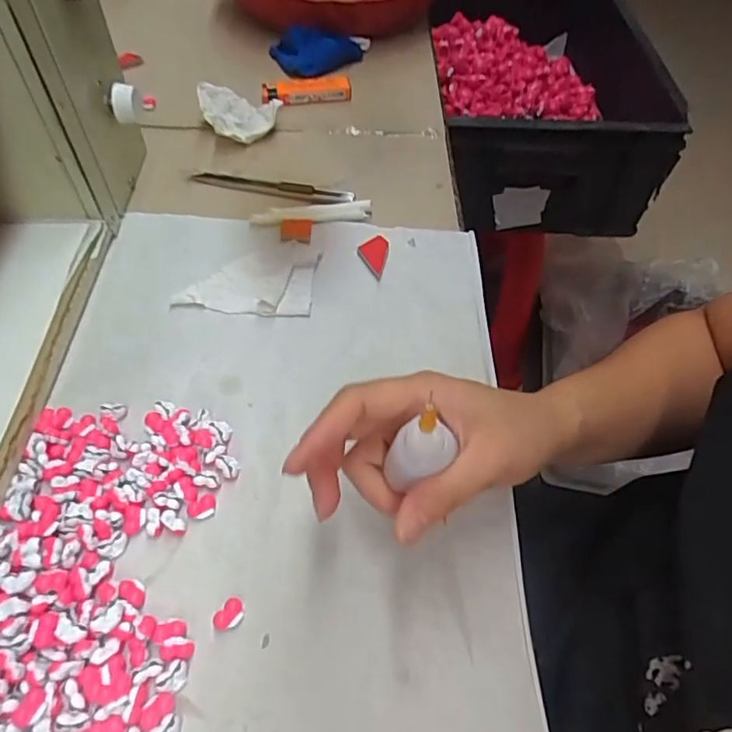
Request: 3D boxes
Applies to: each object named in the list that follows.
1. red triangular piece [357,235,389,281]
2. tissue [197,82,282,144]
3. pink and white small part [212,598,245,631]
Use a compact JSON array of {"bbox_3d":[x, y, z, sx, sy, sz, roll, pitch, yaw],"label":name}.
[{"bbox_3d":[0.005,-0.079,0.406,0.021,0.005,0.037,8,55,2],"label":"red triangular piece"},{"bbox_3d":[-0.110,-0.214,0.480,0.066,0.020,0.049,3,55,-2],"label":"tissue"},{"bbox_3d":[-0.063,0.116,0.263,0.011,0.004,0.015,34,59,19],"label":"pink and white small part"}]

